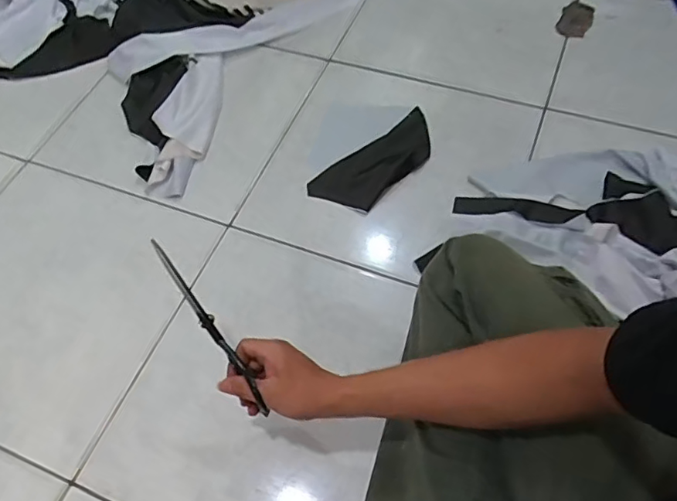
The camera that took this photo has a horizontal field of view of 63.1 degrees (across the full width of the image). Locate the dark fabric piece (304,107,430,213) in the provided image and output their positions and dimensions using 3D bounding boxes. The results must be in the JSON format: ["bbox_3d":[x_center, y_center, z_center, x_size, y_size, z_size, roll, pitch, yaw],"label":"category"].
[{"bbox_3d":[0.068,-0.145,0.878,0.102,0.015,0.235,39,66,23],"label":"dark fabric piece"}]

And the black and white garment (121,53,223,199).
[{"bbox_3d":[-0.291,-0.233,0.953,0.171,0.038,0.334,-4,58,-1],"label":"black and white garment"}]

